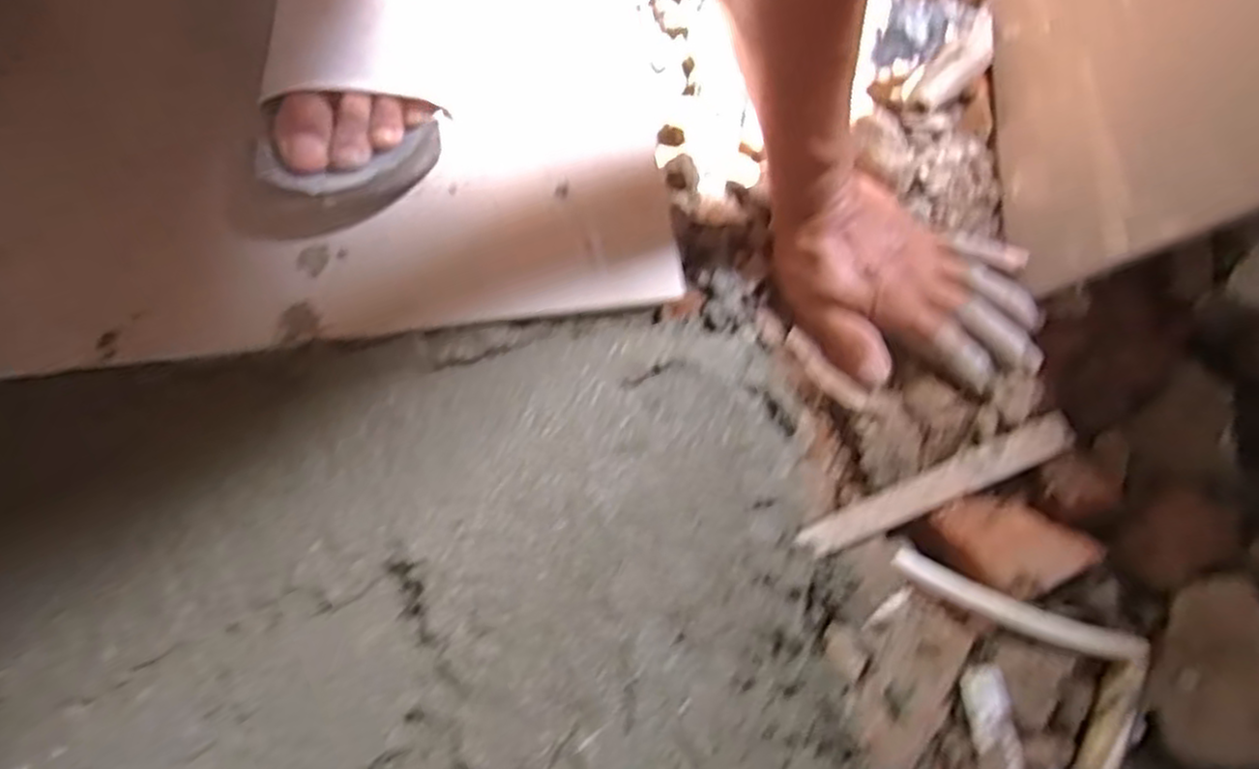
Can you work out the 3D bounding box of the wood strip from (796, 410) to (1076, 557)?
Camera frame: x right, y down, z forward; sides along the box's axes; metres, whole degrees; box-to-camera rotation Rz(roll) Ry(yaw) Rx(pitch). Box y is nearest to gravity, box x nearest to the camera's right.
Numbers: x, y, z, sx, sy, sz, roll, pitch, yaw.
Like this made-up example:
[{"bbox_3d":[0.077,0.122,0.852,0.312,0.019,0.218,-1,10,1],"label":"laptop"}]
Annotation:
[{"bbox_3d":[0.162,0.053,0.401,0.160,0.008,0.021,-22,71,-11],"label":"wood strip"}]

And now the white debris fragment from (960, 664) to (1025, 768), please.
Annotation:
[{"bbox_3d":[0.171,0.164,0.357,0.022,0.005,0.059,-4,69,-4],"label":"white debris fragment"}]

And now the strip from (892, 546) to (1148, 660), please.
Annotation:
[{"bbox_3d":[0.192,0.111,0.378,0.123,0.009,0.017,22,69,6],"label":"strip"}]

